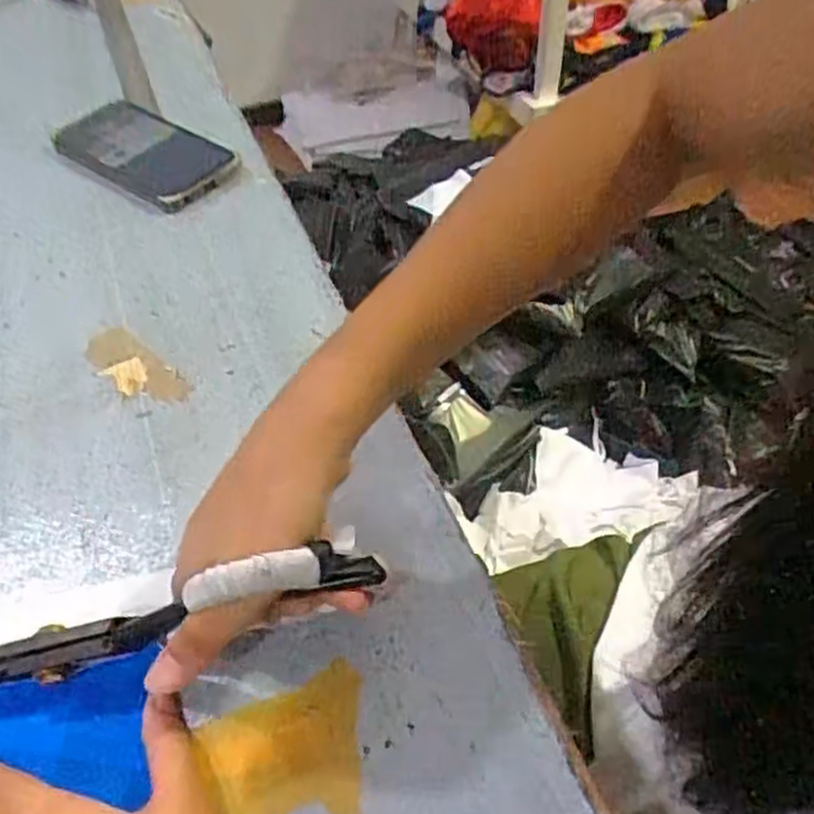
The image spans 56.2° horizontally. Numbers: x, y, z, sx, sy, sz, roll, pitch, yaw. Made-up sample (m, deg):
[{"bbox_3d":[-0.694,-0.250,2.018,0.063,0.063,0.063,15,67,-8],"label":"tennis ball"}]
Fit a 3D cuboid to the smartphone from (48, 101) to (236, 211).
[{"bbox_3d":[-0.227,-0.221,0.655,0.176,0.012,0.083,32,70,25],"label":"smartphone"}]

